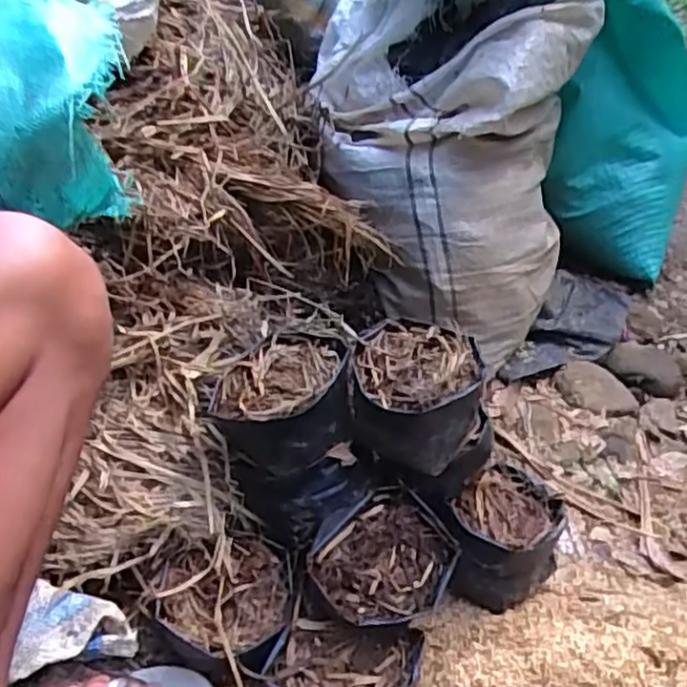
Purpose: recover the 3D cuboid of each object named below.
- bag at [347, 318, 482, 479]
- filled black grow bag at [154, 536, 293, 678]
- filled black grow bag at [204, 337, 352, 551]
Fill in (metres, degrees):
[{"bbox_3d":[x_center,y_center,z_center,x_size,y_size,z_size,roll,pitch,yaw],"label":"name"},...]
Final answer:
[{"bbox_3d":[0.065,0.056,0.642,0.118,0.098,0.114,12,43,13],"label":"bag"},{"bbox_3d":[-0.108,0.243,0.633,0.119,0.091,0.109,4,41,4],"label":"filled black grow bag"},{"bbox_3d":[-0.055,0.091,0.658,0.127,0.143,0.137,-3,41,-4],"label":"filled black grow bag"}]

